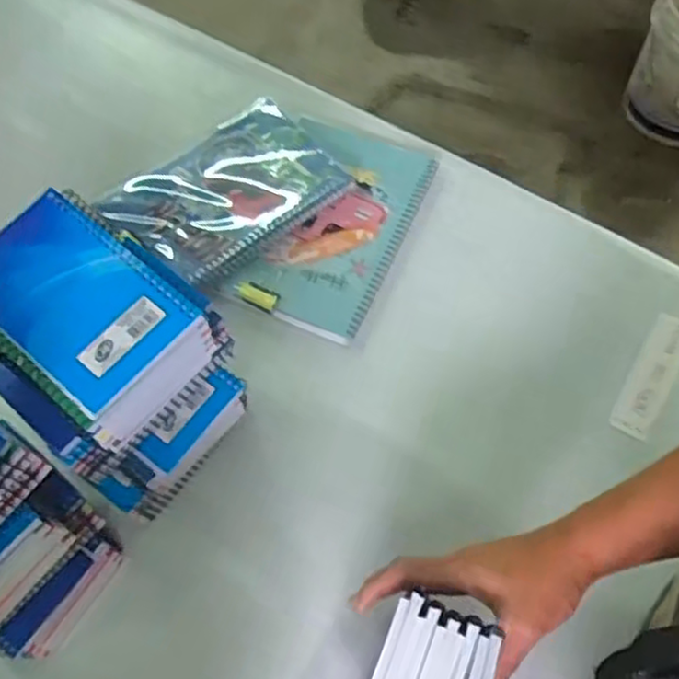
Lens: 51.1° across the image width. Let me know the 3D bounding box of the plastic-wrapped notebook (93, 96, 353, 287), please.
[{"bbox_3d":[-0.113,-0.151,0.690,0.194,0.021,0.164,-41,71,-17],"label":"plastic-wrapped notebook"}]

